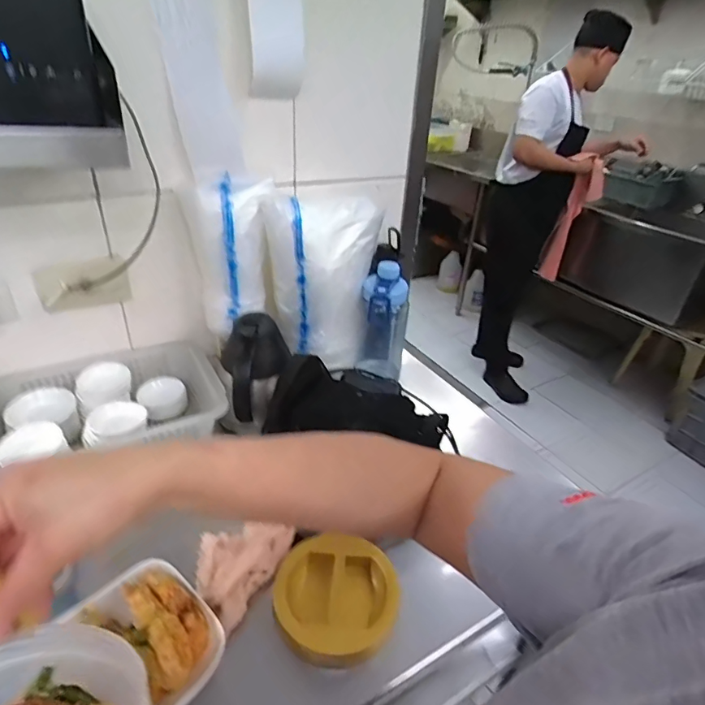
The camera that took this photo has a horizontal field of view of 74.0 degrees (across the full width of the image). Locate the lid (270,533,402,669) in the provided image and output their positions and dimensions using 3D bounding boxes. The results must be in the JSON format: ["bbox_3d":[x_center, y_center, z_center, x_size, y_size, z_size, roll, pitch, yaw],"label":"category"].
[{"bbox_3d":[-0.017,0.275,0.520,0.142,0.035,0.127,2,32,-1],"label":"lid"}]

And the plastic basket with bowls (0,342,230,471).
[{"bbox_3d":[-0.366,0.092,0.705,0.320,0.082,0.221,-15,36,-26],"label":"plastic basket with bowls"}]

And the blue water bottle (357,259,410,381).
[{"bbox_3d":[0.056,-0.057,0.829,0.075,0.204,0.091,9,33,9],"label":"blue water bottle"}]

